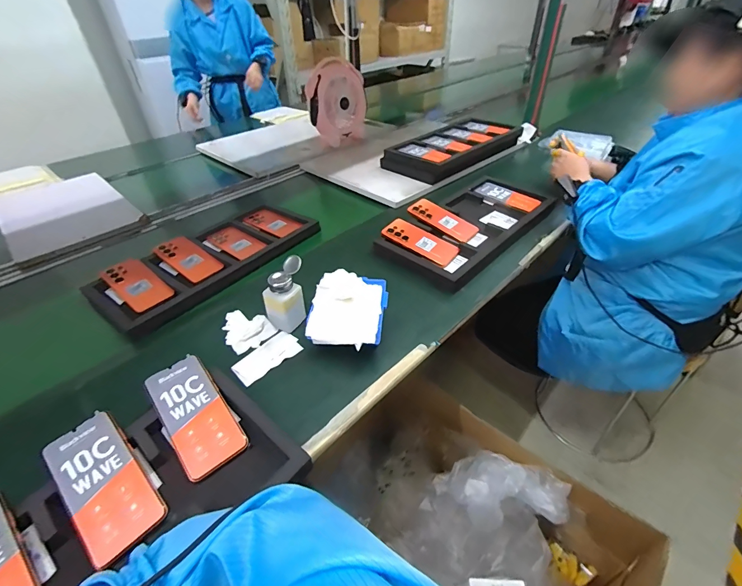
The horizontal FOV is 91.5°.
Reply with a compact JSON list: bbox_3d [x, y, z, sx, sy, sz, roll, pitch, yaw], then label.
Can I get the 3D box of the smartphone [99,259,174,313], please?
[{"bbox_3d":[-0.473,-0.015,0.734,0.156,0.016,0.076,35,60,15],"label":"smartphone"}]

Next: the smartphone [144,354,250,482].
[{"bbox_3d":[-0.240,0.164,0.493,0.078,0.006,0.165,-30,63,-28],"label":"smartphone"}]

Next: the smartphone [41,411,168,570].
[{"bbox_3d":[-0.312,0.221,0.422,0.163,0.011,0.075,41,56,22],"label":"smartphone"}]

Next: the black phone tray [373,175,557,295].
[{"bbox_3d":[0.255,-0.168,0.899,0.468,0.044,0.226,-34,49,-31],"label":"black phone tray"}]

